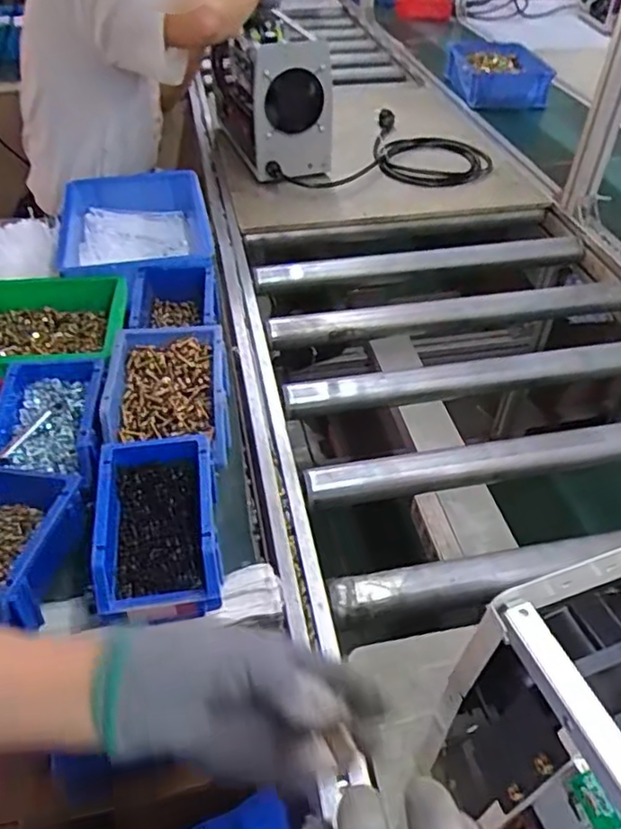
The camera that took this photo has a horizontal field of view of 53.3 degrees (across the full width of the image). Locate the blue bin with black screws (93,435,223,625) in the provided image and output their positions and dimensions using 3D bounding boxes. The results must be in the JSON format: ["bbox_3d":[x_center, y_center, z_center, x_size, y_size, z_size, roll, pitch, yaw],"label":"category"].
[{"bbox_3d":[-0.134,0.091,0.549,0.098,0.056,0.158,-6,45,-7],"label":"blue bin with black screws"}]

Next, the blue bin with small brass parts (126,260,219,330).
[{"bbox_3d":[-0.177,-0.131,0.799,0.112,0.071,0.168,-7,45,-8],"label":"blue bin with small brass parts"}]

